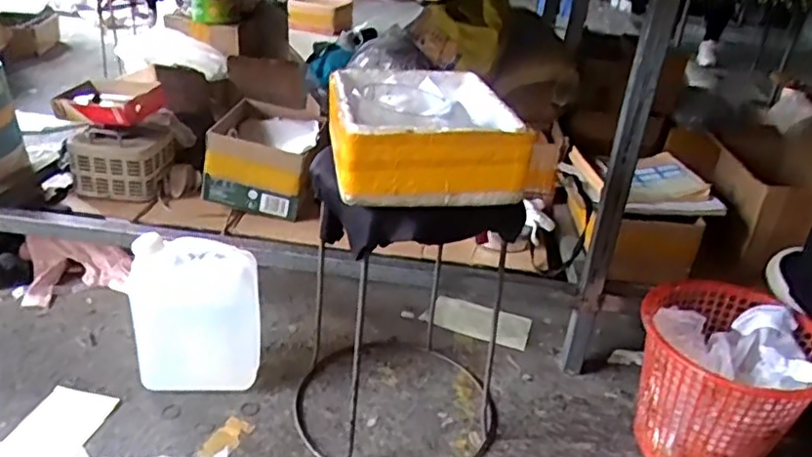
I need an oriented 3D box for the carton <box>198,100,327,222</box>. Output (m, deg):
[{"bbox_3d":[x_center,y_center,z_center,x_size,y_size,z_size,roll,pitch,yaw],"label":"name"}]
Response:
[{"bbox_3d":[-0.305,-0.171,1.490,0.243,0.177,0.332,8,28,5],"label":"carton"}]

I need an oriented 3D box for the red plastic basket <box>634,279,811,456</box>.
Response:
[{"bbox_3d":[0.513,0.273,1.058,0.272,0.280,0.267,16,30,19],"label":"red plastic basket"}]

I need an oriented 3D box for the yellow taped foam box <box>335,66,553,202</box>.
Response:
[{"bbox_3d":[0.018,-0.137,0.867,0.229,0.106,0.271,0,28,-10],"label":"yellow taped foam box"}]

